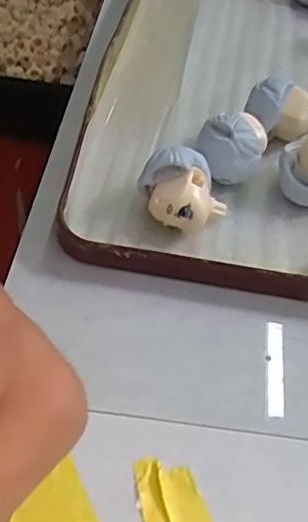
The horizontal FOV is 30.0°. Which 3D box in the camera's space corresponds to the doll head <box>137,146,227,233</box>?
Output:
[{"bbox_3d":[0.009,-0.022,0.187,0.028,0.023,0.019,9,52,5],"label":"doll head"}]

